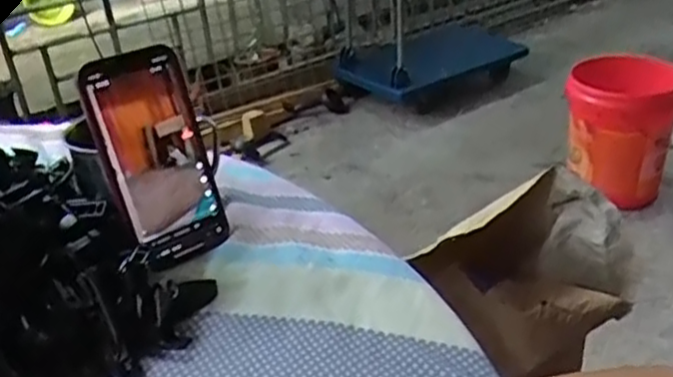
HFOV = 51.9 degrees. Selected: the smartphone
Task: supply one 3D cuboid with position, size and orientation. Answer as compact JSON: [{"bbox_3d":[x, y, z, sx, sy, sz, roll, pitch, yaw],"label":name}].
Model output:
[{"bbox_3d":[-0.133,-0.023,0.517,0.079,0.157,0.016,-21,14,-31],"label":"smartphone"}]

